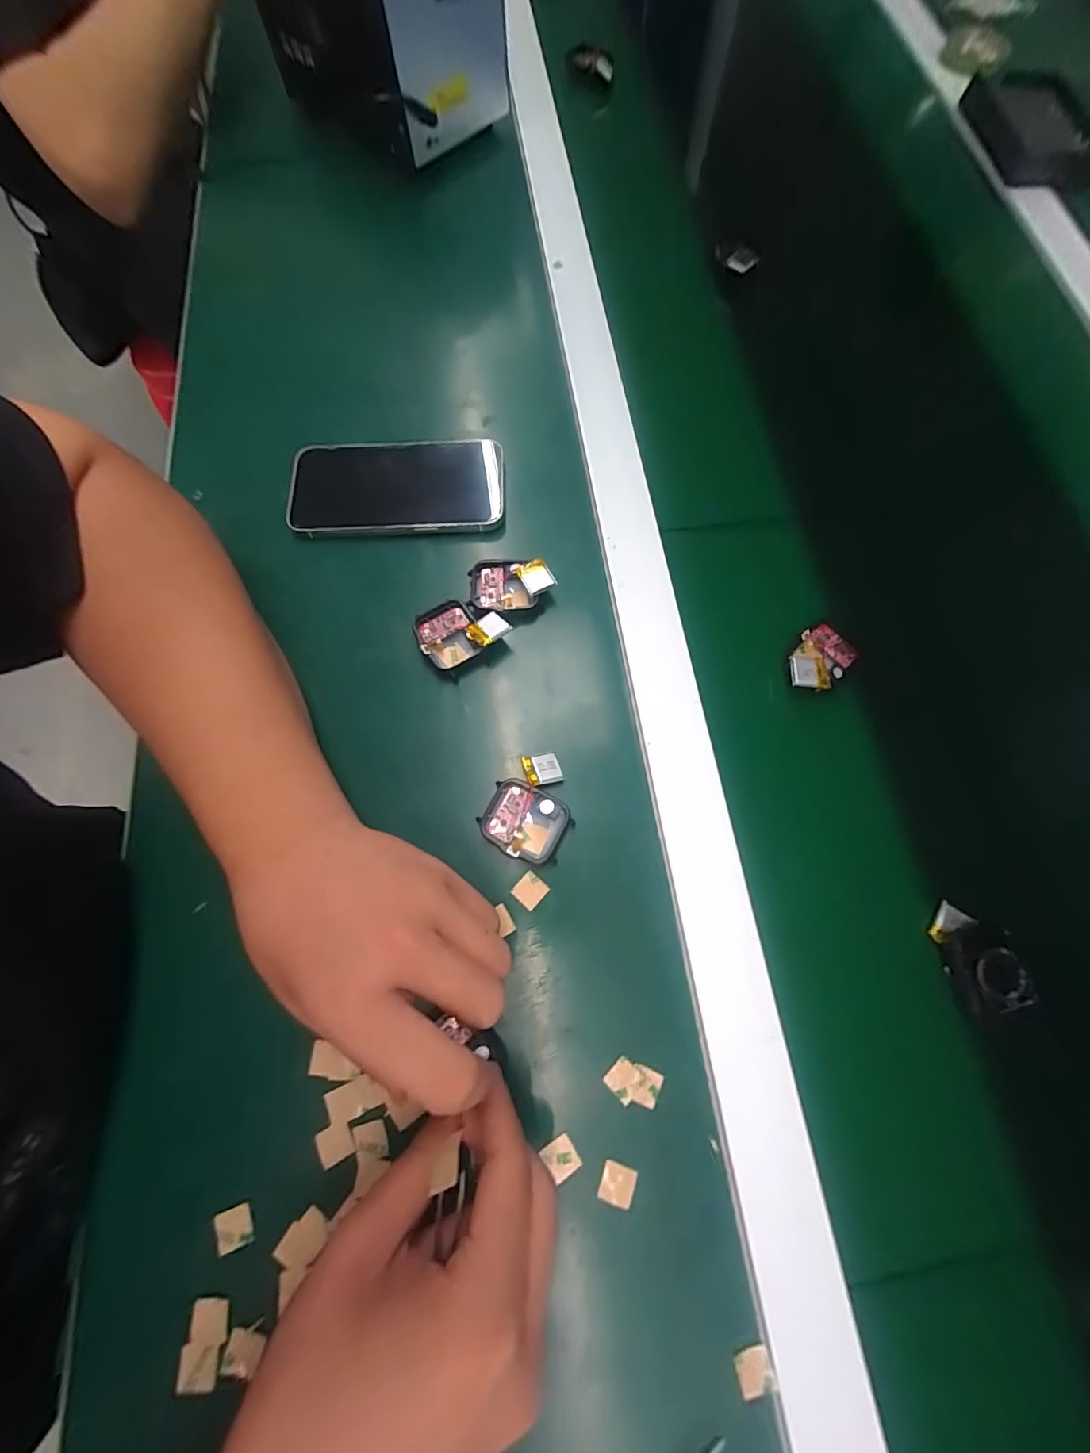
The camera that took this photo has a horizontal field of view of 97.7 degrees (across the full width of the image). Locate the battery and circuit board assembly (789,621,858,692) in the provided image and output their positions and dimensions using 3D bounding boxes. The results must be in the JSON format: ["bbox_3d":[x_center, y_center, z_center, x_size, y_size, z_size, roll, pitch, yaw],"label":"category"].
[{"bbox_3d":[0.170,-0.041,0.293,0.034,0.013,0.054,42,76,10],"label":"battery and circuit board assembly"}]

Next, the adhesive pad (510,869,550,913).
[{"bbox_3d":[-0.008,0.089,0.257,0.015,0.005,0.016,41,76,10],"label":"adhesive pad"}]

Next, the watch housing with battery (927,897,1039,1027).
[{"bbox_3d":[0.230,0.122,0.251,0.038,0.011,0.053,-15,74,-7],"label":"watch housing with battery"}]

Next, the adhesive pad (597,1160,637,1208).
[{"bbox_3d":[0.034,0.213,0.222,0.015,0.004,0.015,15,70,14],"label":"adhesive pad"}]

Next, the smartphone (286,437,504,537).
[{"bbox_3d":[-0.101,-0.169,0.328,0.144,0.013,0.074,-3,73,4],"label":"smartphone"}]

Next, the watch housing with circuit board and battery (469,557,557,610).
[{"bbox_3d":[-0.021,-0.091,0.302,0.051,0.016,0.039,-4,73,-4],"label":"watch housing with circuit board and battery"}]

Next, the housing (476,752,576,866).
[{"bbox_3d":[-0.006,0.044,0.267,0.047,0.012,0.057,28,74,6],"label":"housing"}]

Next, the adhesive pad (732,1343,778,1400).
[{"bbox_3d":[0.090,0.277,0.204,0.016,0.004,0.014,-22,56,7],"label":"adhesive pad"}]

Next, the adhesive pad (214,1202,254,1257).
[{"bbox_3d":[-0.143,0.230,0.217,0.015,0.004,0.015,-20,75,-8],"label":"adhesive pad"}]

